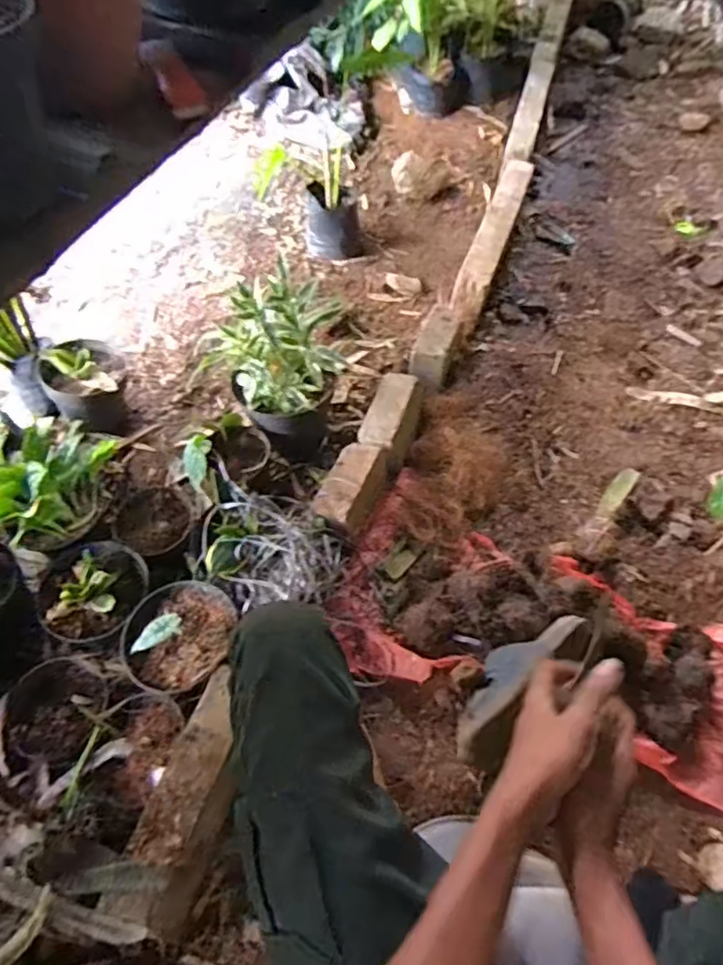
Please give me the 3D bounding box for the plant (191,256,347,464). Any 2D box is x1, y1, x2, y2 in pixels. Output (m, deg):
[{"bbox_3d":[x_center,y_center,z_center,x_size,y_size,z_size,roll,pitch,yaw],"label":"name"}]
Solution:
[{"bbox_3d":[-0.165,-0.229,1.210,0.239,0.360,0.206,-38,63,-20],"label":"plant"}]

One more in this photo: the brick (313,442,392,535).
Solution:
[{"bbox_3d":[-0.017,0.013,1.155,0.100,0.087,0.187,16,59,12],"label":"brick"}]

